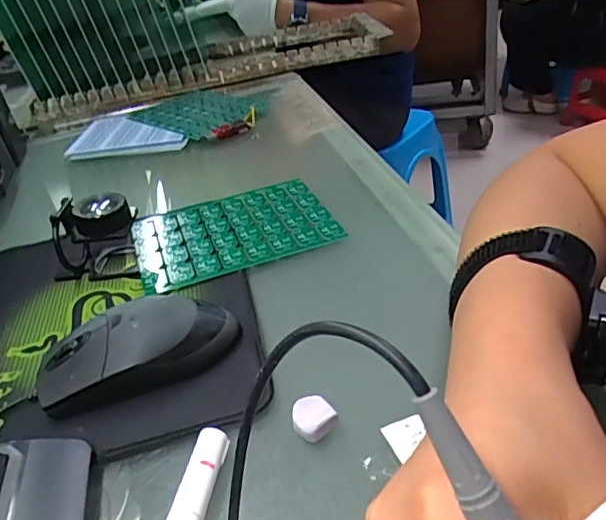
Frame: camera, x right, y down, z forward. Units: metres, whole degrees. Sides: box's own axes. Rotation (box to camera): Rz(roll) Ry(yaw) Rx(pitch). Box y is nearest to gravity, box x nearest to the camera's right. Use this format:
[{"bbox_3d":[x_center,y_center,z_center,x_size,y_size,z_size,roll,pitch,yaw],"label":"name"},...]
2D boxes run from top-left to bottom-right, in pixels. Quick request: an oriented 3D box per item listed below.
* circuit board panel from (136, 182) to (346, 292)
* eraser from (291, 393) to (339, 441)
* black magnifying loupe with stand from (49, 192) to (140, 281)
[{"bbox_3d":[-0.057,-0.025,0.445,0.151,0.006,0.112,-17,36,-12],"label":"circuit board panel"},{"bbox_3d":[0.004,0.078,0.276,0.020,0.009,0.020,-25,37,-20],"label":"eraser"},{"bbox_3d":[-0.154,-0.020,0.418,0.063,0.062,0.051,0,33,3],"label":"black magnifying loupe with stand"}]

